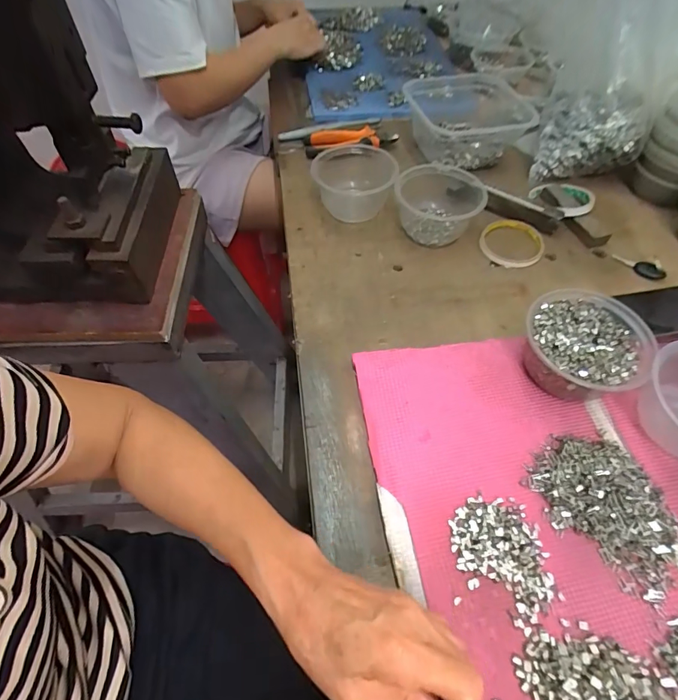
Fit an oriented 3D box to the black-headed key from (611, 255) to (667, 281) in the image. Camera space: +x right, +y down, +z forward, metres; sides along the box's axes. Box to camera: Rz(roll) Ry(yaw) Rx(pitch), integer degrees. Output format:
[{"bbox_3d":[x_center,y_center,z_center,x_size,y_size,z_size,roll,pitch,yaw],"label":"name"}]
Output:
[{"bbox_3d":[0.387,-0.109,0.543,0.062,0.014,0.021,28,60,20],"label":"black-headed key"}]

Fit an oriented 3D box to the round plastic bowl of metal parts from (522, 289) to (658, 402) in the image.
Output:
[{"bbox_3d":[0.242,-0.002,0.422,0.109,0.060,0.113,-1,55,1],"label":"round plastic bowl of metal parts"}]

